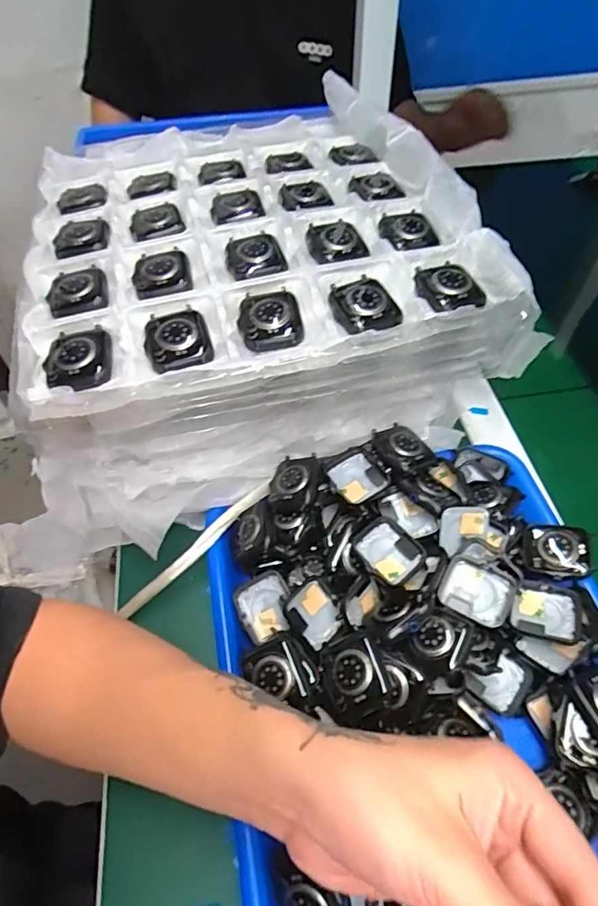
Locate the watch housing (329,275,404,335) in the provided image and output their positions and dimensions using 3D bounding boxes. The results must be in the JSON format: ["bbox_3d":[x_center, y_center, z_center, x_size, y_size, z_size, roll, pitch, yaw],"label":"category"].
[{"bbox_3d":[0.040,-0.092,0.323,0.037,0.008,0.048,-18,53,-11],"label":"watch housing"}]

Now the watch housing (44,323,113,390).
[{"bbox_3d":[-0.131,-0.054,0.306,0.039,0.011,0.052,-13,53,-7],"label":"watch housing"}]

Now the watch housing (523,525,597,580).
[{"bbox_3d":[0.173,0.065,0.348,0.040,0.009,0.037,-2,58,25],"label":"watch housing"}]

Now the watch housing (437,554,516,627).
[{"bbox_3d":[0.115,0.087,0.333,0.044,0.008,0.033,26,58,21],"label":"watch housing"}]

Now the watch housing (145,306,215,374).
[{"bbox_3d":[-0.073,-0.069,0.312,0.037,0.011,0.049,-17,53,-10],"label":"watch housing"}]

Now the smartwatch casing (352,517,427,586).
[{"bbox_3d":[0.061,0.066,0.348,0.034,0.013,0.041,-38,59,-24],"label":"smartwatch casing"}]

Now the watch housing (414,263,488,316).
[{"bbox_3d":[0.094,-0.106,0.330,0.037,0.005,0.046,-11,52,-6],"label":"watch housing"}]

